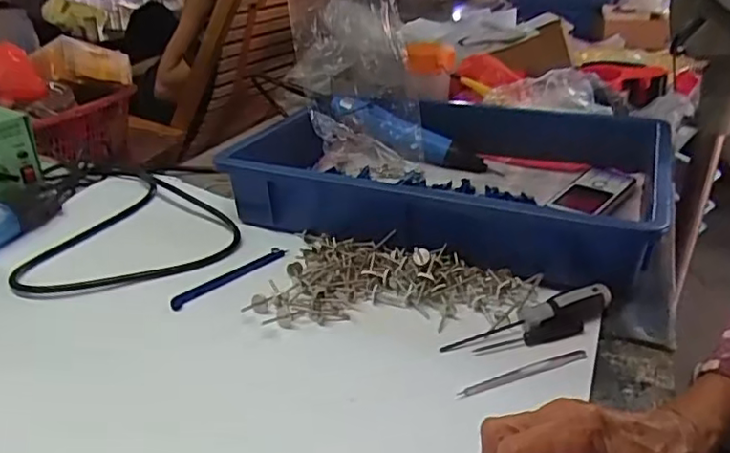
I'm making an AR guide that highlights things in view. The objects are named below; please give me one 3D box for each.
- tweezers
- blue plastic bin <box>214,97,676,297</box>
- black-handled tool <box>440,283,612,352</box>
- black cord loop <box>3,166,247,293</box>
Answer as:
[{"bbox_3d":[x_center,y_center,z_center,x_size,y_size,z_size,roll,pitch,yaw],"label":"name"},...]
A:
[{"bbox_3d":[0.113,0.103,0.440,0.107,0.004,0.007,-12,30,-19],"label":"tweezers"},{"bbox_3d":[0.086,-0.066,0.678,0.425,0.079,0.294,11,31,23],"label":"blue plastic bin"},{"bbox_3d":[0.127,0.069,0.479,0.143,0.024,0.015,-9,29,-12],"label":"black-handled tool"},{"bbox_3d":[-0.220,-0.007,0.651,0.188,0.017,0.266,0,29,4],"label":"black cord loop"}]

